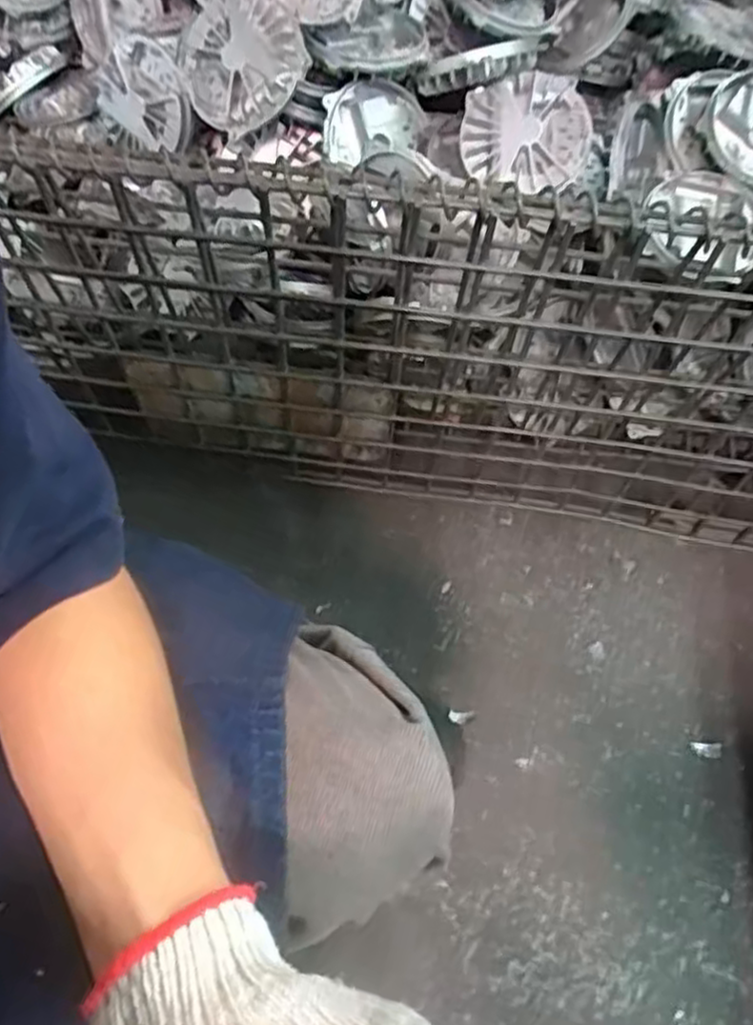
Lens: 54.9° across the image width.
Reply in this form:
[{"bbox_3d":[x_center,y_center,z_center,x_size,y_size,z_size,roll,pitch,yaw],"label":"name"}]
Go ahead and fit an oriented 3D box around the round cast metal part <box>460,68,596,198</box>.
[{"bbox_3d":[0.128,-0.326,0.621,0.107,0.026,0.092,11,90,2],"label":"round cast metal part"}]

